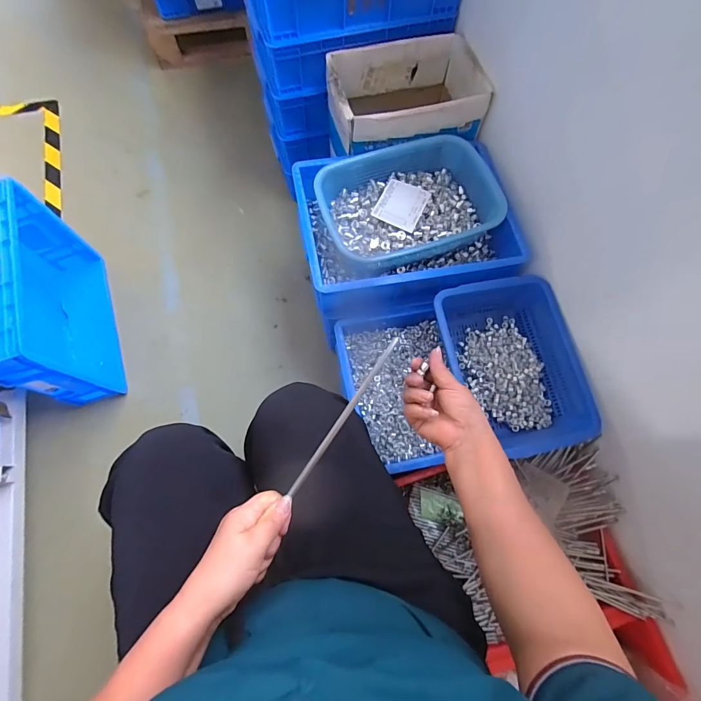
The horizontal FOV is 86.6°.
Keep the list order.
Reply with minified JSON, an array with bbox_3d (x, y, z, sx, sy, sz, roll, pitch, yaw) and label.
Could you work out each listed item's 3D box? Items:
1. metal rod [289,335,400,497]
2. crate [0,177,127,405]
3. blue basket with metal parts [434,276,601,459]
[{"bbox_3d":[-0.006,0.070,0.416,0.008,0.006,0.207,34,80,10],"label":"metal rod"},{"bbox_3d":[-0.670,-0.100,0.816,0.135,0.325,0.404,-18,72,-8],"label":"crate"},{"bbox_3d":[0.293,0.025,0.707,0.227,0.108,0.337,-12,71,-6],"label":"blue basket with metal parts"}]

